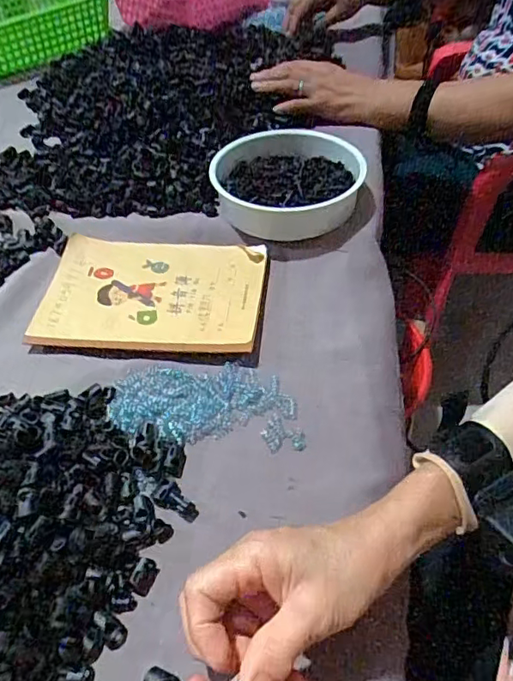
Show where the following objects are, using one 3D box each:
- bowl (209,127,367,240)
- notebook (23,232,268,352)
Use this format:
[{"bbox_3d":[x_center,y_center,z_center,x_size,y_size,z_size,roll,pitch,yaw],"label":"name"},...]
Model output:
[{"bbox_3d":[0.033,-0.173,0.596,0.155,0.055,0.167,-1,49,2],"label":"bowl"},{"bbox_3d":[-0.100,-0.047,0.518,0.206,0.015,0.143,2,49,5],"label":"notebook"}]

